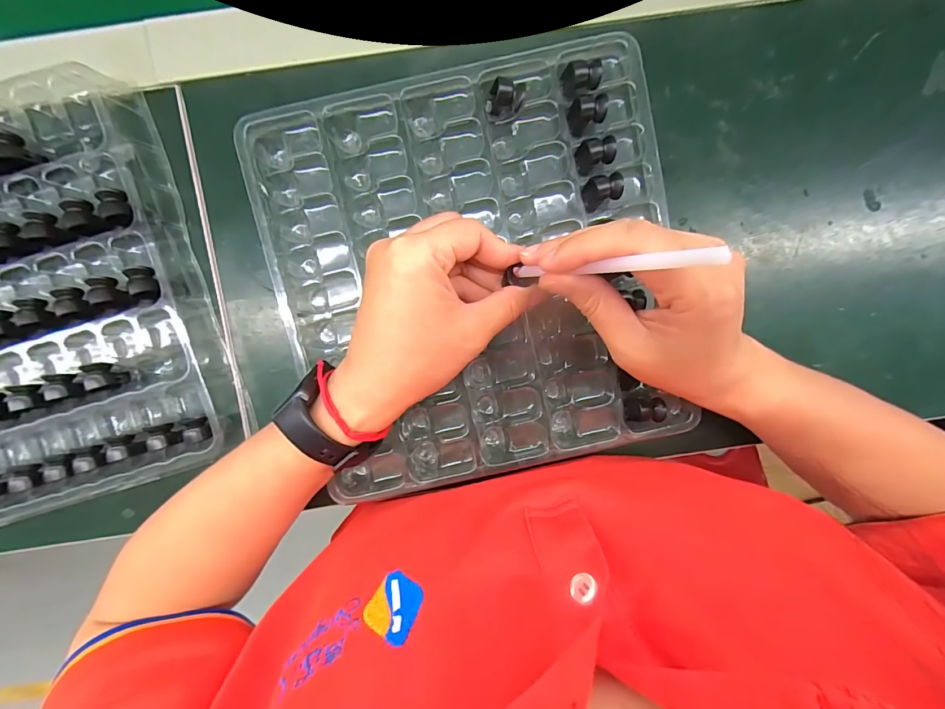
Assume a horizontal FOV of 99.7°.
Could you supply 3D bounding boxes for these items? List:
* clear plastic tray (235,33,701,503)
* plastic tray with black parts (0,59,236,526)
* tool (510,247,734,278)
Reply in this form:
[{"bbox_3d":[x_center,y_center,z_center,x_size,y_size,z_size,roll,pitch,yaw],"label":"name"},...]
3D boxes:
[{"bbox_3d":[0.000,-0.048,0.266,0.249,0.038,0.255,-10,95,0],"label":"clear plastic tray"},{"bbox_3d":[-0.305,-0.023,0.258,0.249,0.029,0.252,-14,95,0],"label":"plastic tray with black parts"},{"bbox_3d":[0.055,-0.040,0.180,0.005,0.113,0.006,2,95,-33],"label":"tool"}]

